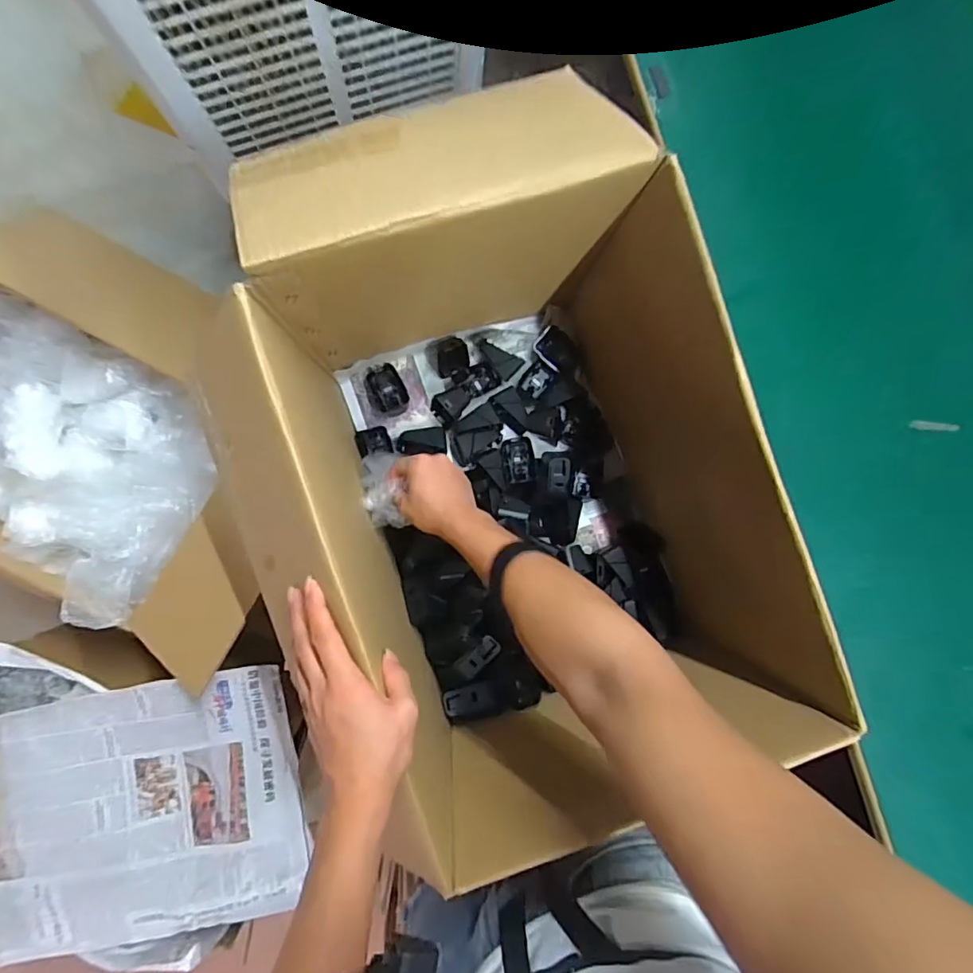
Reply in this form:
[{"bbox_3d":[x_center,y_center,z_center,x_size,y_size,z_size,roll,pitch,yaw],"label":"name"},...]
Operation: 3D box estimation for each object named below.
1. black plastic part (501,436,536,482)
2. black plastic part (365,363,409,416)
[{"bbox_3d":[0.052,-0.040,0.808,0.051,0.026,0.069,-2,88,16],"label":"black plastic part"},{"bbox_3d":[-0.147,-0.143,0.776,0.056,0.020,0.075,-19,92,-6],"label":"black plastic part"}]

